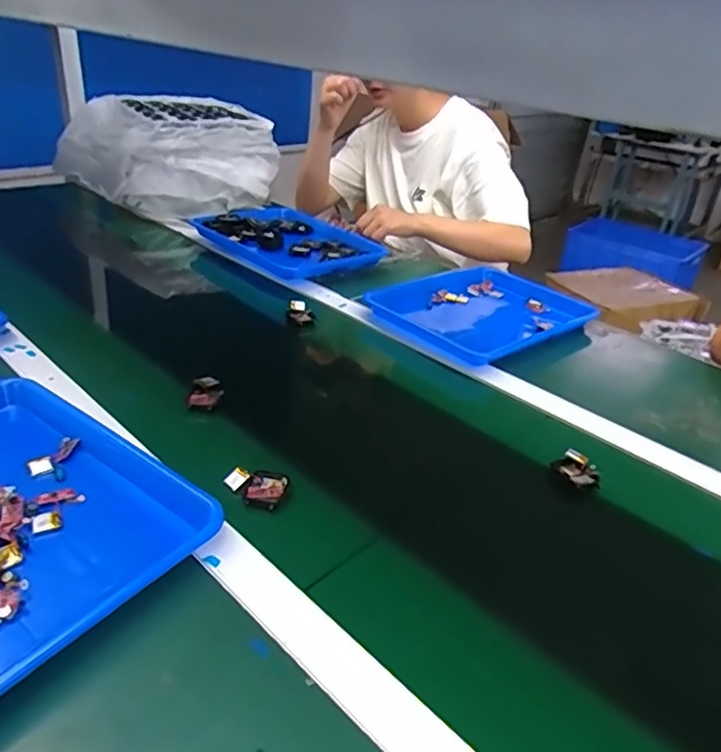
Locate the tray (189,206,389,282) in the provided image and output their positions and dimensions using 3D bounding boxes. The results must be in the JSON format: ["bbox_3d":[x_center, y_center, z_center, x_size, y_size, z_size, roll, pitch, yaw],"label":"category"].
[{"bbox_3d":[-0.141,-0.259,1.151,0.241,0.040,0.327,-20,39,-37],"label":"tray"}]

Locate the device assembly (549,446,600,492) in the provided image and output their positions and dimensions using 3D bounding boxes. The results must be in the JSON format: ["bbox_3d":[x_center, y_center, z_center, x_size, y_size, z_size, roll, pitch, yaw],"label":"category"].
[{"bbox_3d":[0.227,0.097,0.624,0.034,0.017,0.048,-21,40,-39],"label":"device assembly"}]

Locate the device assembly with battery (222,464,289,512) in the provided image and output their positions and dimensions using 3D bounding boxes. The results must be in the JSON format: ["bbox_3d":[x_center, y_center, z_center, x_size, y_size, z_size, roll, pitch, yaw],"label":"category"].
[{"bbox_3d":[-0.099,0.103,0.563,0.059,0.009,0.039,14,31,12],"label":"device assembly with battery"}]

